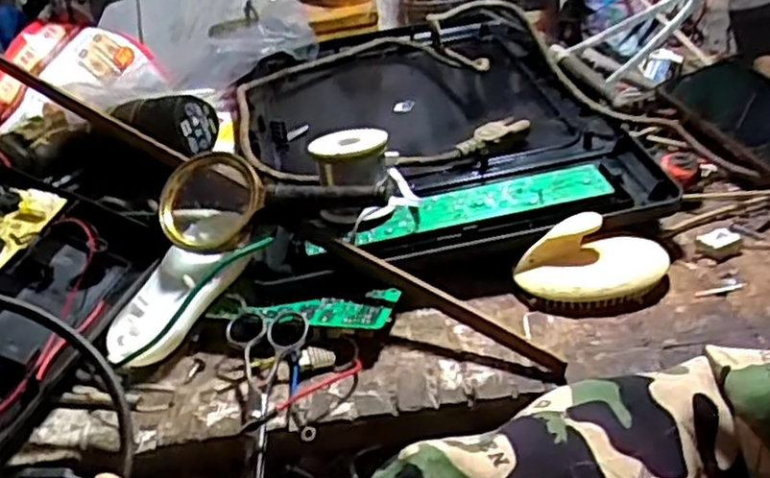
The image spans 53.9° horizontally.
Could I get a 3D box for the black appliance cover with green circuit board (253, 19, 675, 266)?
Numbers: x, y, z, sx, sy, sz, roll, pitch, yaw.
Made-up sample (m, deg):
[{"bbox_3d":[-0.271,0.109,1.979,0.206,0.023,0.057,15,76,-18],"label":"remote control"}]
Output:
[{"bbox_3d":[0.026,-0.094,0.611,0.269,0.068,0.364,-10,30,-7],"label":"black appliance cover with green circuit board"}]

